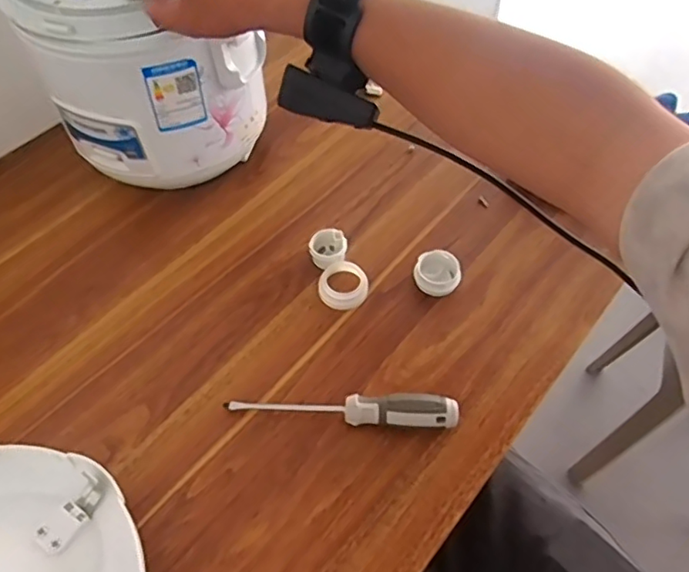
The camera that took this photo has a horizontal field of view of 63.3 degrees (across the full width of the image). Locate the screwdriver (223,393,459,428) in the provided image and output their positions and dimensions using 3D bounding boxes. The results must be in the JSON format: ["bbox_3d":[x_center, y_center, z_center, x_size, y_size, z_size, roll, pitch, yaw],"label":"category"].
[{"bbox_3d":[-0.003,0.100,0.443,0.181,0.027,0.023,1,57,1],"label":"screwdriver"}]

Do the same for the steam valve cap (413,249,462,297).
[{"bbox_3d":[0.087,-0.012,0.520,0.041,0.020,0.040,0,57,1],"label":"steam valve cap"}]

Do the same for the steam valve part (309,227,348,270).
[{"bbox_3d":[-0.015,-0.036,0.530,0.034,0.028,0.030,5,58,4],"label":"steam valve part"}]

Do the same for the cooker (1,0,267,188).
[{"bbox_3d":[-0.193,-0.219,0.530,0.174,0.175,0.185,-33,63,-19],"label":"cooker"}]

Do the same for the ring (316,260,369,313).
[{"bbox_3d":[0.000,-0.002,0.516,0.044,0.017,0.046,0,57,1],"label":"ring"}]

